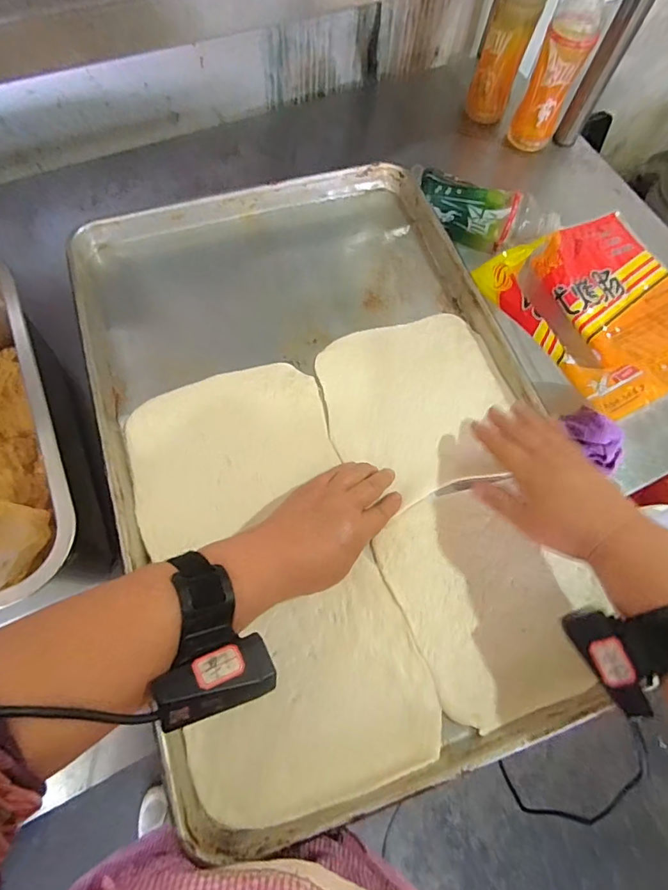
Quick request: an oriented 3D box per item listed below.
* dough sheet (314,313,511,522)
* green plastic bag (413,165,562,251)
[{"bbox_3d":[0.082,-0.044,0.474,0.177,0.008,0.185,-18,70,-10],"label":"dough sheet"},{"bbox_3d":[0.207,-0.323,0.665,0.204,0.074,0.059,15,68,3],"label":"green plastic bag"}]

